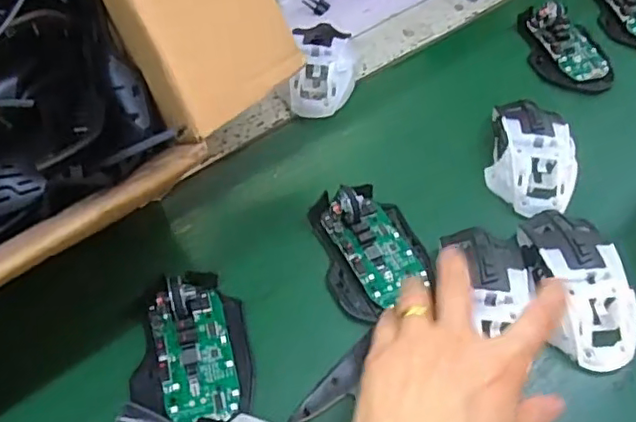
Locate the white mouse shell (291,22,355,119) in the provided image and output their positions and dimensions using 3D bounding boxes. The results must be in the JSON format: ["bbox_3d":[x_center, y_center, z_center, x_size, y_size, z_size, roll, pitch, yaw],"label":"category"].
[{"bbox_3d":[0.005,-0.128,0.525,0.054,0.035,0.091,1,55,-1],"label":"white mouse shell"}]

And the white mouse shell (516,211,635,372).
[{"bbox_3d":[0.177,0.046,0.395,0.056,0.031,0.112,-4,55,-5],"label":"white mouse shell"}]

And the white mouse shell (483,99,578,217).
[{"bbox_3d":[0.170,-0.046,0.467,0.065,0.038,0.106,9,55,5],"label":"white mouse shell"}]

